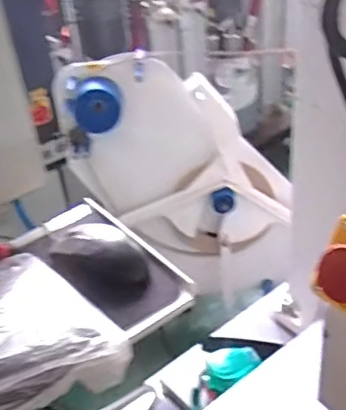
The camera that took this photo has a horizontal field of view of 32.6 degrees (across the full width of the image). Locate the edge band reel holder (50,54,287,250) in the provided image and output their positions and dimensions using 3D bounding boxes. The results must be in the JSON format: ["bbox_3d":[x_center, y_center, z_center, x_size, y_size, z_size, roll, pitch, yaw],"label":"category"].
[{"bbox_3d":[0.015,-0.118,1.716,0.626,0.593,0.120,-4,36,2],"label":"edge band reel holder"}]

